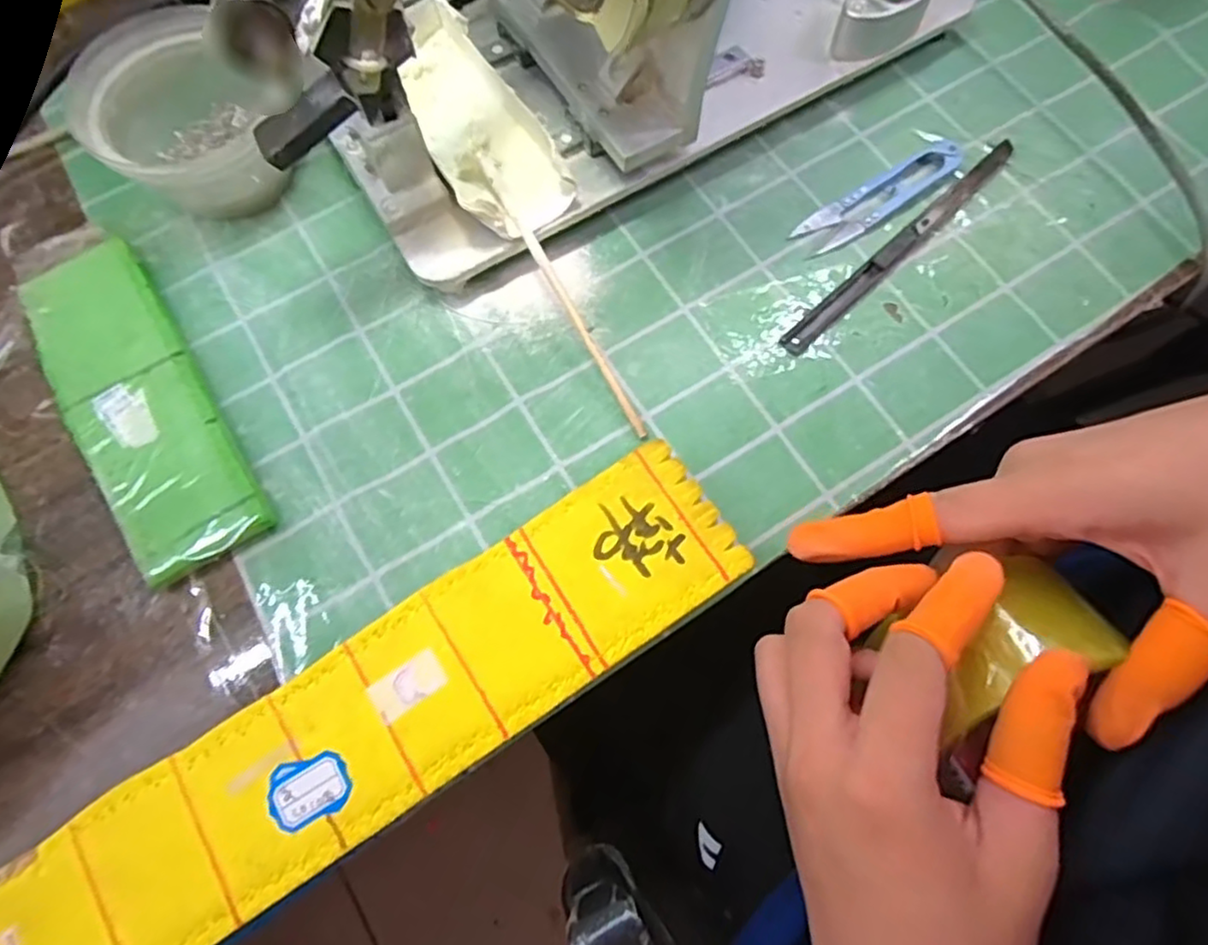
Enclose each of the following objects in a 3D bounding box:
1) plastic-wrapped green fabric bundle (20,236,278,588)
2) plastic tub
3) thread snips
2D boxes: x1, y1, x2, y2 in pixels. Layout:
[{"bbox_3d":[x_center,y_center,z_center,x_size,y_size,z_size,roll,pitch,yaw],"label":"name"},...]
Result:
[{"bbox_3d":[-0.219,-0.034,0.317,0.059,0.015,0.178,-33,75,-10],"label":"plastic-wrapped green fabric bundle"},{"bbox_3d":[-0.203,-0.178,0.345,0.099,0.050,0.098,-30,74,-9],"label":"plastic tub"},{"bbox_3d":[0.146,-0.146,0.356,0.103,0.009,0.023,-32,75,-9],"label":"thread snips"}]

